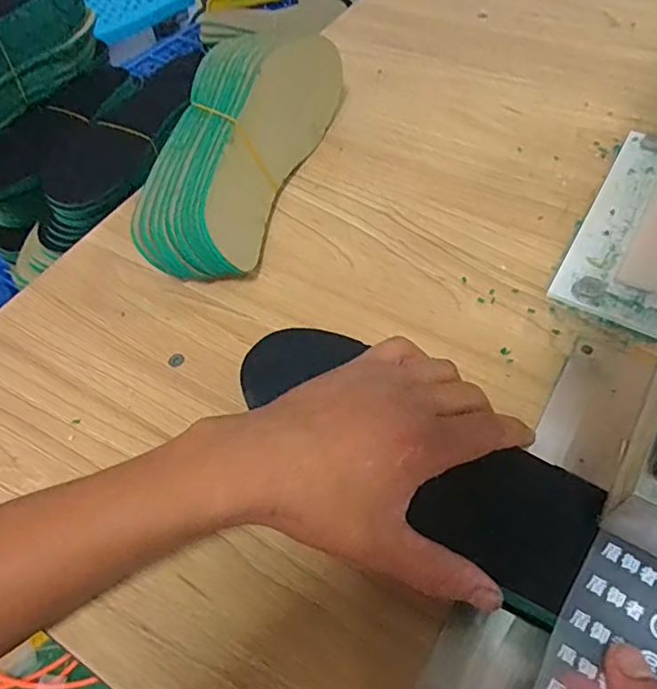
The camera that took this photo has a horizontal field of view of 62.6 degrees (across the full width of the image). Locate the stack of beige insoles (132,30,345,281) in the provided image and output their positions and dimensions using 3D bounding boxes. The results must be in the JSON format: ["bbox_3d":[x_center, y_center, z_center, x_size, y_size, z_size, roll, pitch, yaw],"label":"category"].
[{"bbox_3d":[-0.065,-0.164,0.423,0.063,0.104,0.263,0,53,40],"label":"stack of beige insoles"}]

